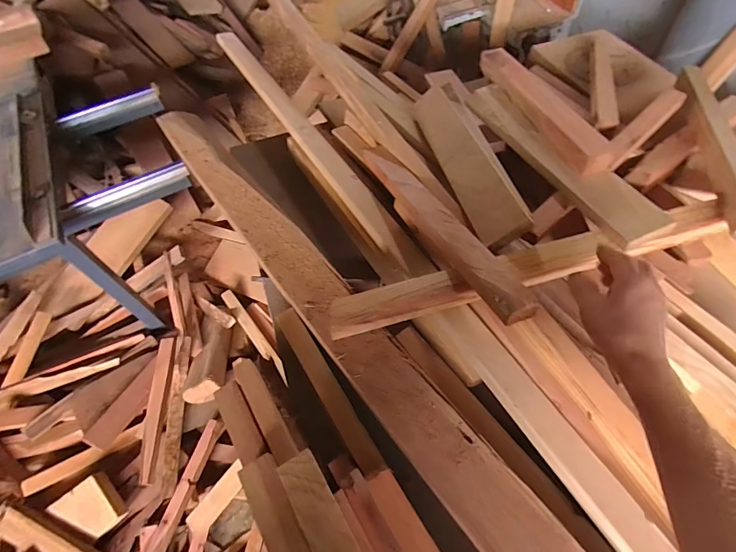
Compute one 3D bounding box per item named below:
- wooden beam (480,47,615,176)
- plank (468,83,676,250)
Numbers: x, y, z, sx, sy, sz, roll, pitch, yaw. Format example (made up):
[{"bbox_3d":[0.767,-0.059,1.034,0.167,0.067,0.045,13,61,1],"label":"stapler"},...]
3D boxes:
[{"bbox_3d":[0.291,-0.298,0.679,0.060,0.049,0.378,-14,57,-5],"label":"wooden beam"},{"bbox_3d":[0.291,-0.208,0.650,0.067,0.022,0.441,-36,50,11],"label":"plank"}]

